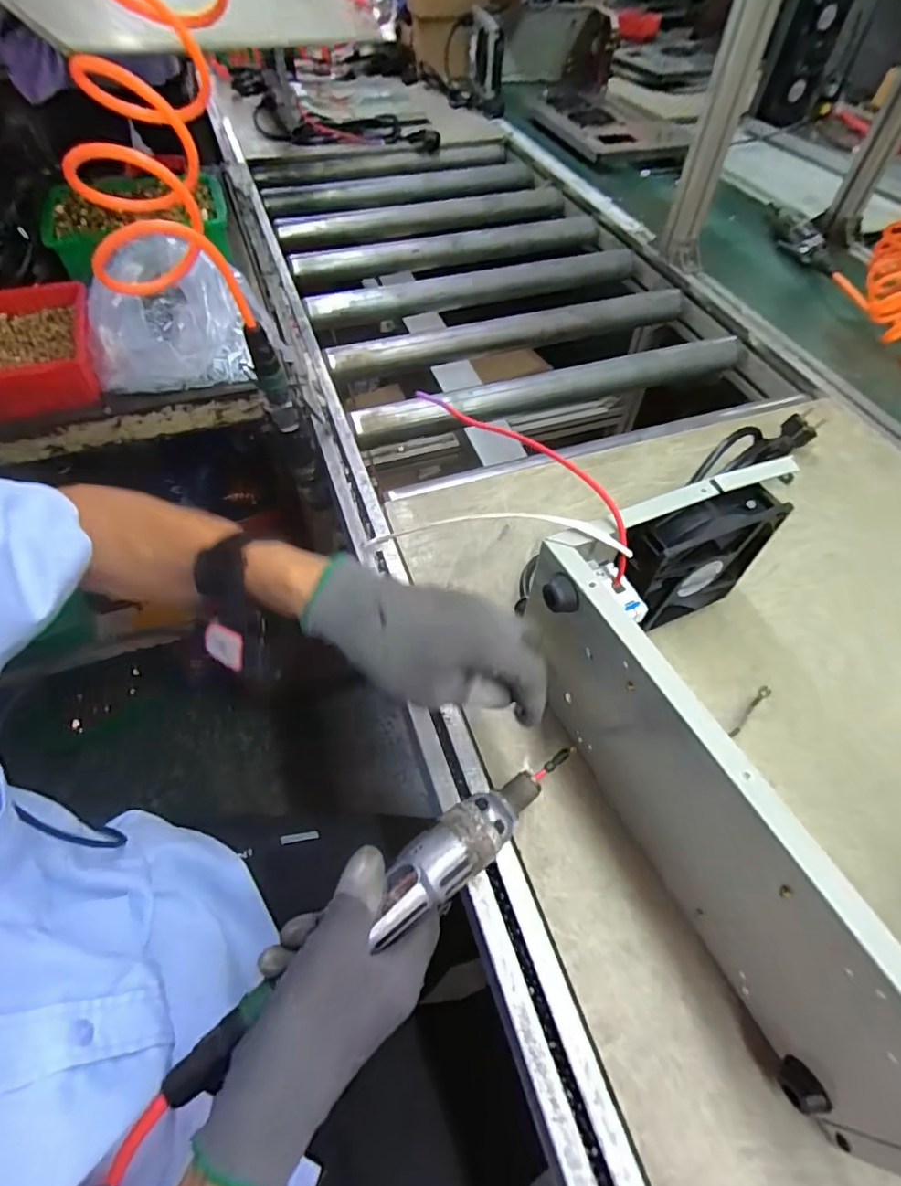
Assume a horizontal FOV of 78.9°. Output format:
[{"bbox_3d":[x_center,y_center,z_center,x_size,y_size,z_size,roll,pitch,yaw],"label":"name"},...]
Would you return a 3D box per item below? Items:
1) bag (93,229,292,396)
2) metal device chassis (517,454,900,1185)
[{"bbox_3d":[-0.343,-0.347,0.693,0.218,0.098,0.234,-25,59,-18],"label":"bag"},{"bbox_3d":[0.219,0.110,0.350,0.200,0.153,0.350,-21,58,-16],"label":"metal device chassis"}]

